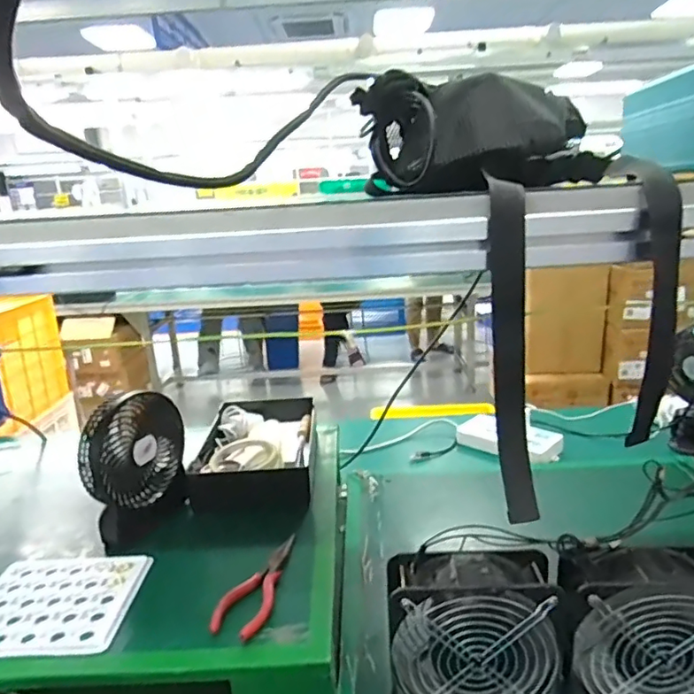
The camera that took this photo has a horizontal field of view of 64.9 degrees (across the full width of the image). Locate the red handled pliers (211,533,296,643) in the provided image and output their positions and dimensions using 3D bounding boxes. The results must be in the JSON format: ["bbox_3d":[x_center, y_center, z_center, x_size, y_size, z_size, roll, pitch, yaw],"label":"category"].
[{"bbox_3d":[-0.085,0.247,0.575,0.048,0.015,0.146,4,18,20],"label":"red handled pliers"}]

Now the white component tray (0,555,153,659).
[{"bbox_3d":[-0.305,0.265,0.569,0.163,0.006,0.143,-2,16,0],"label":"white component tray"}]

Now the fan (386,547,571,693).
[{"bbox_3d":[0.118,0.267,0.506,0.157,0.141,0.068,-2,16,2],"label":"fan"}]

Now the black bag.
[{"bbox_3d":[0.130,-0.193,0.498,0.143,0.092,0.203,13,22,42],"label":"black bag"}]

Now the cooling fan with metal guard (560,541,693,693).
[{"bbox_3d":[0.274,0.258,0.496,0.160,0.138,0.064,-2,16,1],"label":"cooling fan with metal guard"}]

